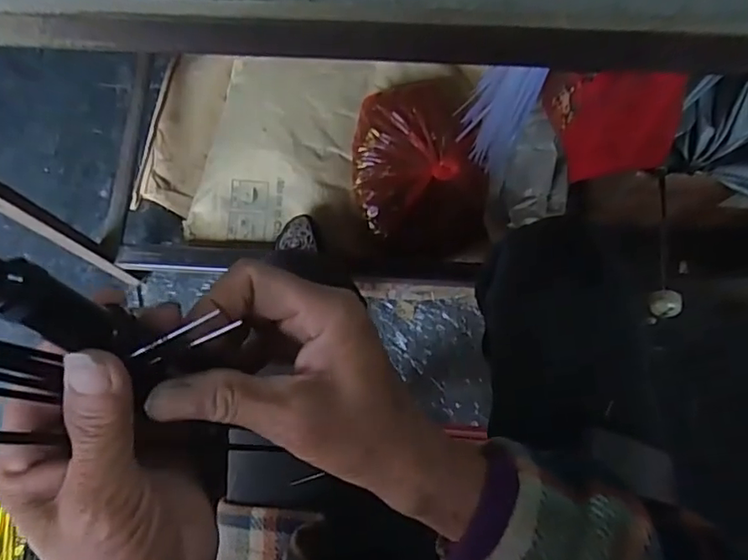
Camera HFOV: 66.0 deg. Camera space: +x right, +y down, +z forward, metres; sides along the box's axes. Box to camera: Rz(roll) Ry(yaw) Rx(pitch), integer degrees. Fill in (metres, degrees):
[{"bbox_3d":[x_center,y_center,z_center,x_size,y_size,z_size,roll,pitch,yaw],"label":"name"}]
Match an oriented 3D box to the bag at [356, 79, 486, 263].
[{"bbox_3d":[0.081,-0.191,1.011,0.224,0.118,0.288,-13,76,-2],"label":"bag"}]

